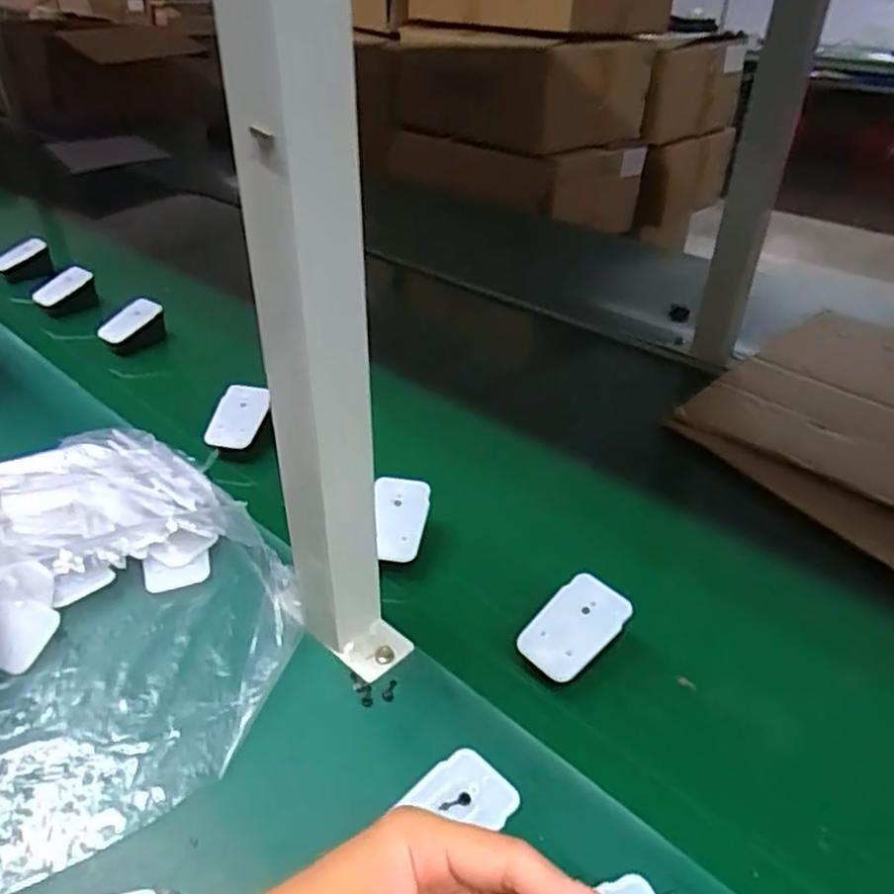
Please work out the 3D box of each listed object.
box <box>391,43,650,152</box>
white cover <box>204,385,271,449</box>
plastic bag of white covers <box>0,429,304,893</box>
[{"bbox_3d":[0.131,-0.776,1.517,0.548,0.186,0.319,27,43,31],"label":"box"},{"bbox_3d":[-0.187,-0.027,0.628,0.047,0.009,0.068,8,57,6],"label":"white cover"},{"bbox_3d":[-0.277,0.110,0.414,0.350,0.069,0.304,-27,43,-36],"label":"plastic bag of white covers"}]

